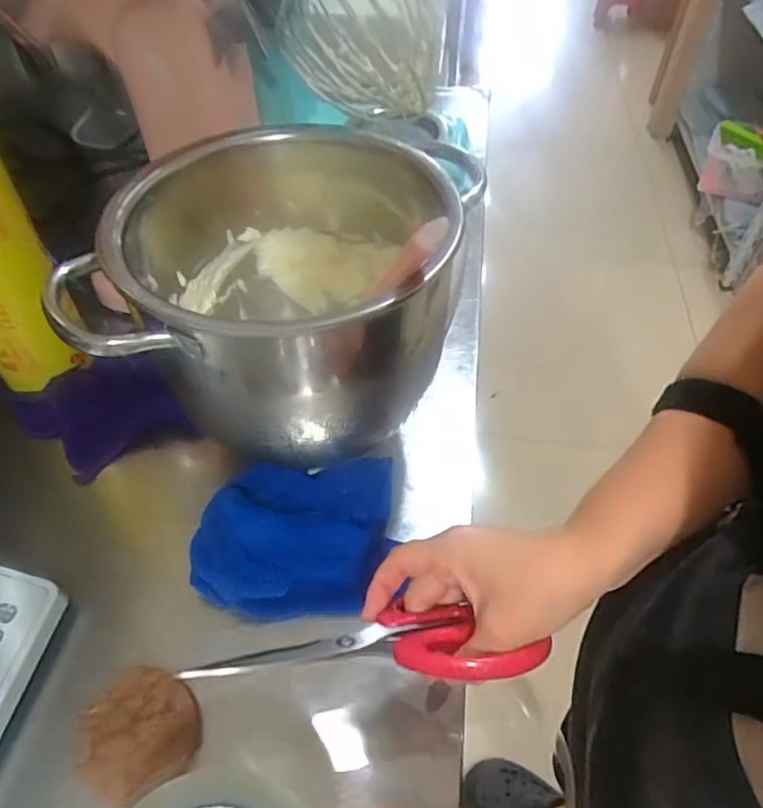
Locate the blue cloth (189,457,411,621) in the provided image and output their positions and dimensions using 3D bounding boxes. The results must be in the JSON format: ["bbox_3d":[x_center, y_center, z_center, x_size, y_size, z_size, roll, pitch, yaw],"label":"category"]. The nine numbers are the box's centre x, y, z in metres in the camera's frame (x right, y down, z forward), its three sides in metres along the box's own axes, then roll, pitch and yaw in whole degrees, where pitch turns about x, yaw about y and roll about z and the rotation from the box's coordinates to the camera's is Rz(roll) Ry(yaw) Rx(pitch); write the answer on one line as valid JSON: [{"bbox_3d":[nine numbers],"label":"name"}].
[{"bbox_3d":[-0.062,0.096,0.449,0.145,0.029,0.124,-4,51,-4],"label":"blue cloth"}]

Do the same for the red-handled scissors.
[{"bbox_3d":[-0.006,0.130,0.319,0.180,0.013,0.066,-1,11,-3],"label":"red-handled scissors"}]

